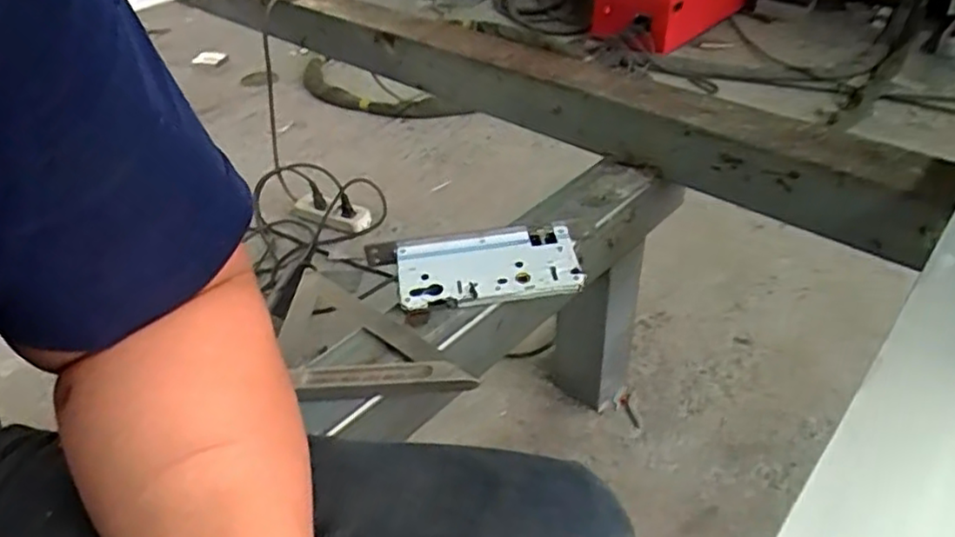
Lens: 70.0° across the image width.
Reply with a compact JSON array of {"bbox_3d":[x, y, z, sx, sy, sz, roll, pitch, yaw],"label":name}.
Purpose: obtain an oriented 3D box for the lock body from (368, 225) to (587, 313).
[{"bbox_3d":[-0.002,-0.002,0.665,0.194,0.019,0.087,-8,38,-4],"label":"lock body"}]

